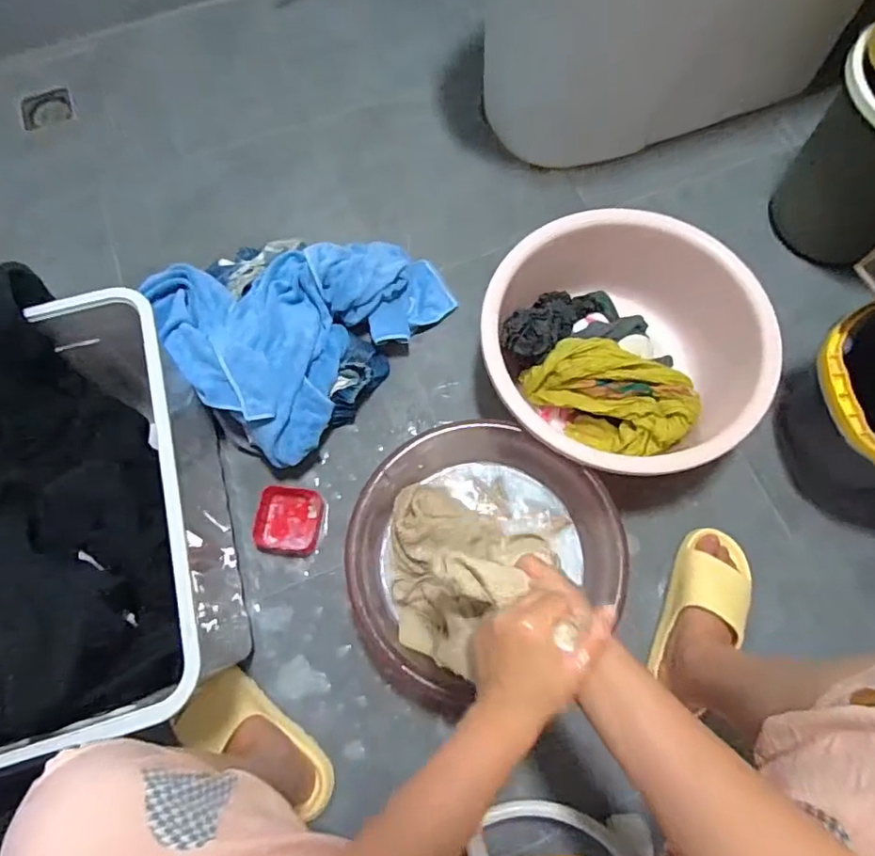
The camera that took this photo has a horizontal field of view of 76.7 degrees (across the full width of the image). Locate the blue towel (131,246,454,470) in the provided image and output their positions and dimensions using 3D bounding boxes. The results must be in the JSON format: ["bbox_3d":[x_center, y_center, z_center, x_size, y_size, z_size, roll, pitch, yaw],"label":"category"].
[{"bbox_3d":[-0.226,-0.196,0.871,0.351,0.113,0.409,37,74,11],"label":"blue towel"}]

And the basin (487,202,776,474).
[{"bbox_3d":[0.257,-0.115,0.819,0.380,0.169,0.389,0,70,-1],"label":"basin"}]

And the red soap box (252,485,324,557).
[{"bbox_3d":[-0.222,0.139,0.824,0.095,0.033,0.095,6,70,1],"label":"red soap box"}]

